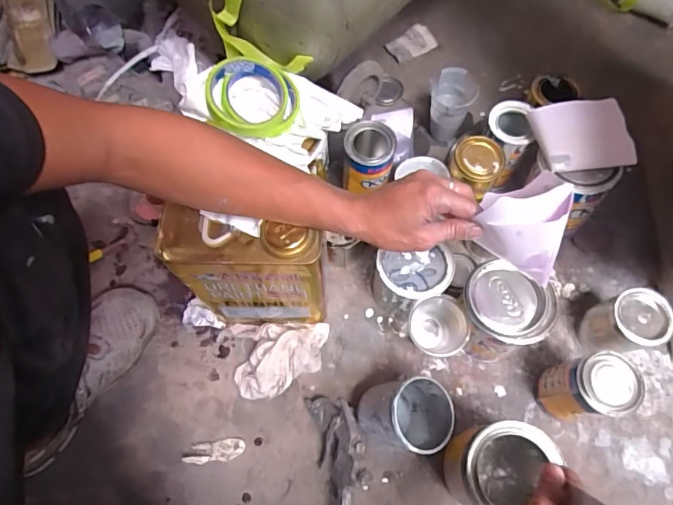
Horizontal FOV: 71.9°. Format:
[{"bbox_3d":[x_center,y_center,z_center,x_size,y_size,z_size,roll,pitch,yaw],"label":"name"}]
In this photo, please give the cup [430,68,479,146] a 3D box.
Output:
[{"bbox_3d":[0.186,-0.237,0.772,0.074,0.107,0.075,0,68,1],"label":"cup"}]

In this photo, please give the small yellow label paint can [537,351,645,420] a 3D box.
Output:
[{"bbox_3d":[0.311,0.174,0.590,0.076,0.138,0.071,-1,68,1],"label":"small yellow label paint can"}]

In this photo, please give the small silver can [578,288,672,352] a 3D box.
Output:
[{"bbox_3d":[0.383,0.099,0.627,0.076,0.111,0.072,0,68,1],"label":"small silver can"}]

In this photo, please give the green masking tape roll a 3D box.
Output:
[{"bbox_3d":[-0.095,-0.178,0.538,0.109,0.045,0.103,0,68,1],"label":"green masking tape roll"}]

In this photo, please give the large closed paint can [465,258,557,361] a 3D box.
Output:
[{"bbox_3d":[0.207,0.087,0.615,0.110,0.152,0.101,35,72,14],"label":"large closed paint can"}]

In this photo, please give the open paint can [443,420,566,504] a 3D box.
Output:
[{"bbox_3d":[0.187,0.263,0.552,0.094,0.134,0.105,-4,68,-1],"label":"open paint can"}]

